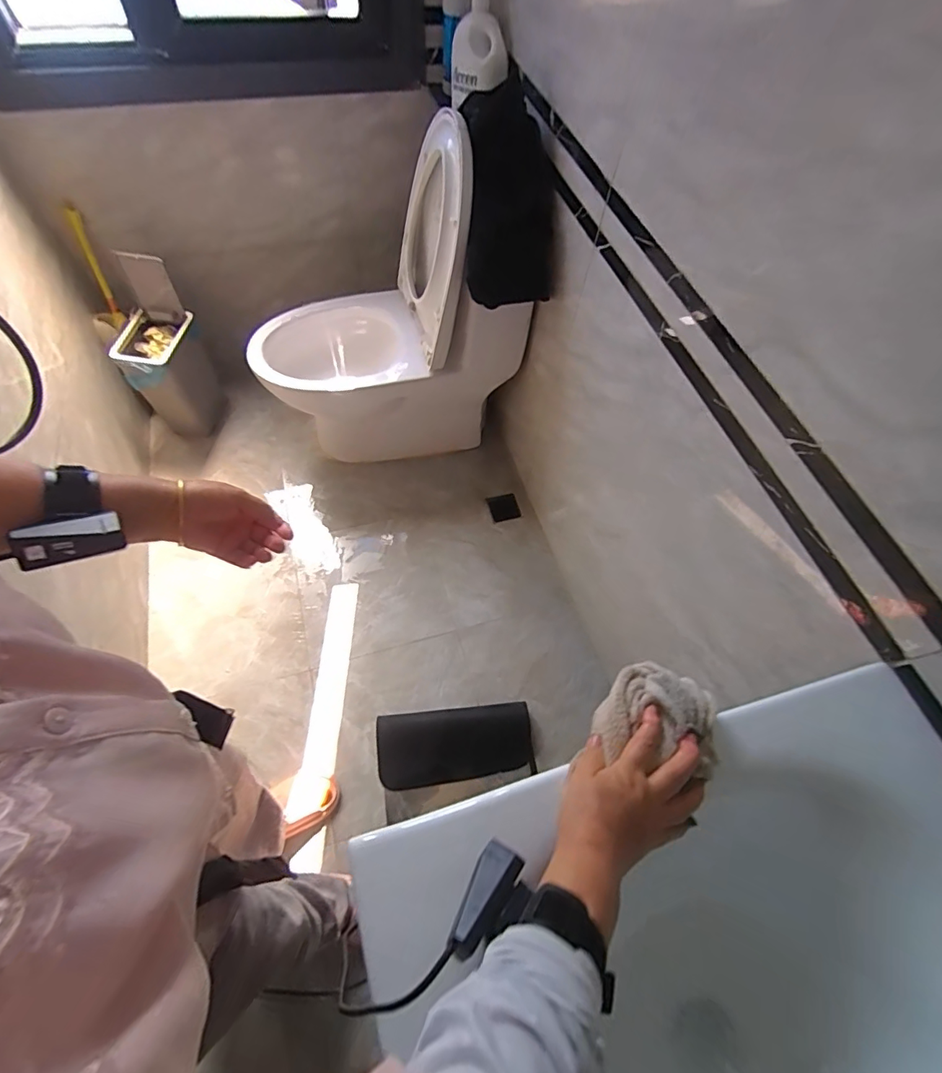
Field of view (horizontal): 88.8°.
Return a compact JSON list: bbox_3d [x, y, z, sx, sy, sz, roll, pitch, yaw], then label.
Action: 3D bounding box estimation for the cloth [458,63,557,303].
[{"bbox_3d":[0.076,-0.691,0.969,0.184,0.402,0.115,-7,20,-6],"label":"cloth"}]

